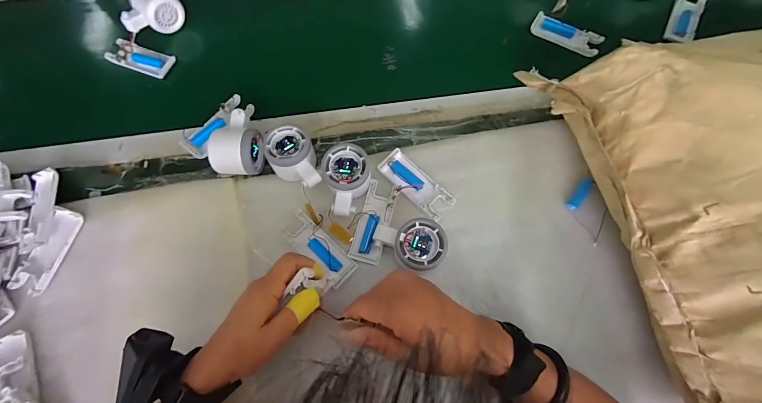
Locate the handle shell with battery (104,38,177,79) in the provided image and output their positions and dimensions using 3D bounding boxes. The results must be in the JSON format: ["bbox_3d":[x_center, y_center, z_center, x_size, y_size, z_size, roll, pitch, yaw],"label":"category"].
[{"bbox_3d":[-0.369,-0.219,0.517,0.098,0.023,0.042,20,73,7],"label":"handle shell with battery"}]

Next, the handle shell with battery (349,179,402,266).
[{"bbox_3d":[-0.008,0.024,0.421,0.039,0.021,0.102,16,72,6],"label":"handle shell with battery"}]

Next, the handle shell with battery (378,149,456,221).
[{"bbox_3d":[0.044,-0.023,0.435,0.103,0.017,0.043,43,77,13],"label":"handle shell with battery"}]

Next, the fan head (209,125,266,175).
[{"bbox_3d":[-0.187,-0.066,0.432,0.057,0.050,0.059,9,72,3],"label":"fan head"}]

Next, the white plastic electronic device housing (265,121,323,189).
[{"bbox_3d":[-0.113,-0.052,0.433,0.058,0.049,0.082,-15,72,-5],"label":"white plastic electronic device housing"}]

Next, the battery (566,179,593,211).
[{"bbox_3d":[0.258,-0.009,0.437,0.014,0.014,0.047,37,76,12],"label":"battery"}]

